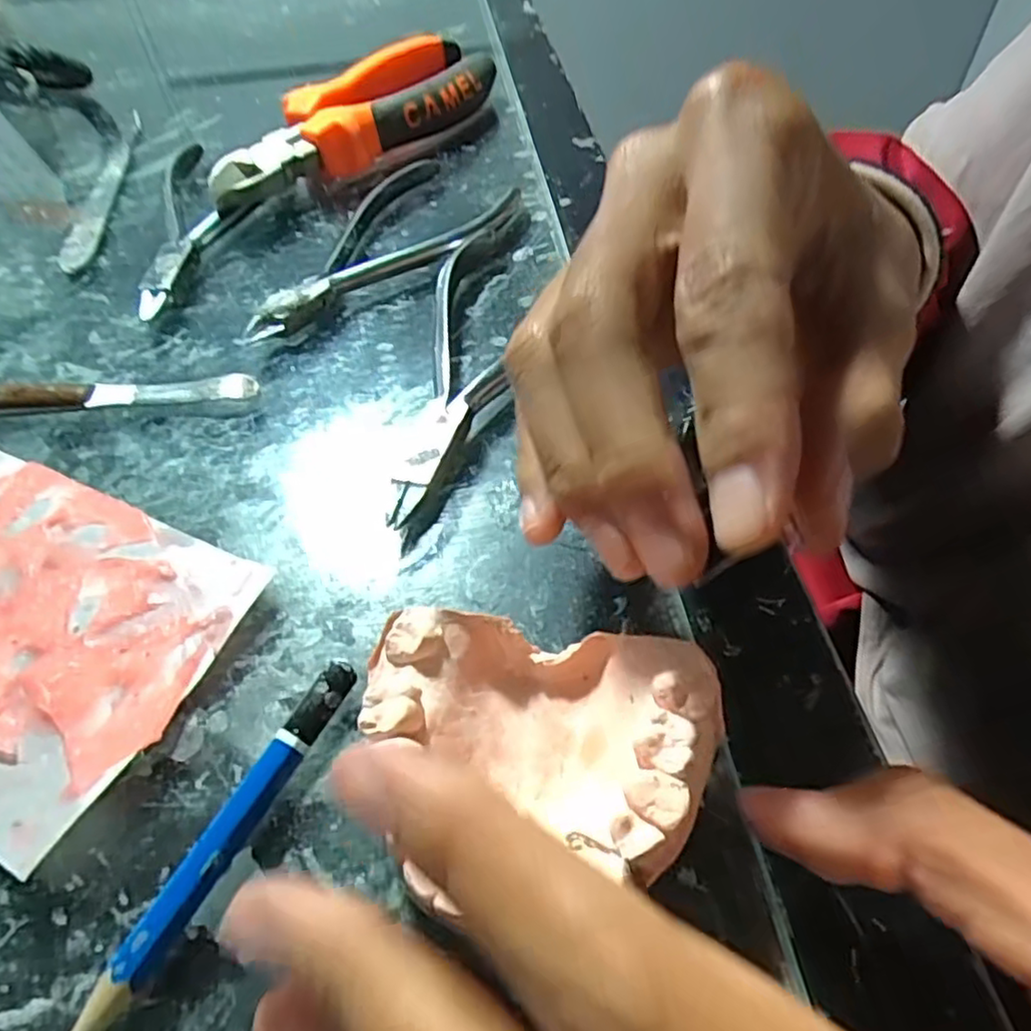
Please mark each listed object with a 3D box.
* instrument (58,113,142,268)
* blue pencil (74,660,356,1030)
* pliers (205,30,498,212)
[{"bbox_3d":[-0.176,-0.142,0.296,0.014,0.004,0.126,-8,53,-4],"label":"instrument"},{"bbox_3d":[-0.054,0.060,0.131,0.008,0.009,0.072,22,56,18],"label":"blue pencil"},{"bbox_3d":[-0.066,-0.172,0.298,0.051,0.027,0.158,29,59,22],"label":"pliers"}]

